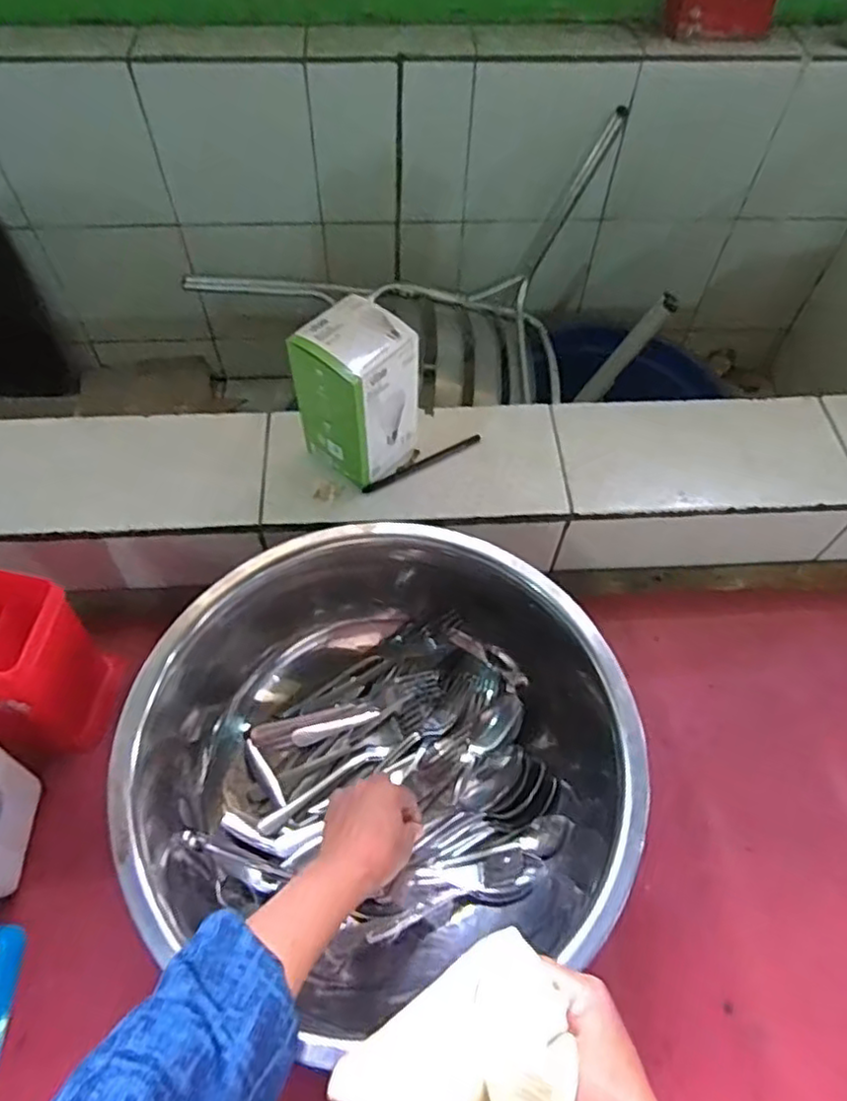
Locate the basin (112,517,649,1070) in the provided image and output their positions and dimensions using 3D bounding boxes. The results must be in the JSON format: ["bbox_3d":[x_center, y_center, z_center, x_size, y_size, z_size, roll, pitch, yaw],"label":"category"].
[{"bbox_3d":[-0.026,0.173,0.564,0.374,0.158,0.363,1,58,-1],"label":"basin"}]

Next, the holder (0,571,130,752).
[{"bbox_3d":[-0.358,0.094,0.578,0.122,0.145,0.094,12,59,6],"label":"holder"}]

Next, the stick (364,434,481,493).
[{"bbox_3d":[-0.001,-0.090,0.684,0.136,0.004,0.010,-27,63,-17],"label":"stick"}]

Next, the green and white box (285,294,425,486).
[{"bbox_3d":[-0.061,-0.143,0.630,0.087,0.150,0.082,31,63,17],"label":"green and white box"}]

